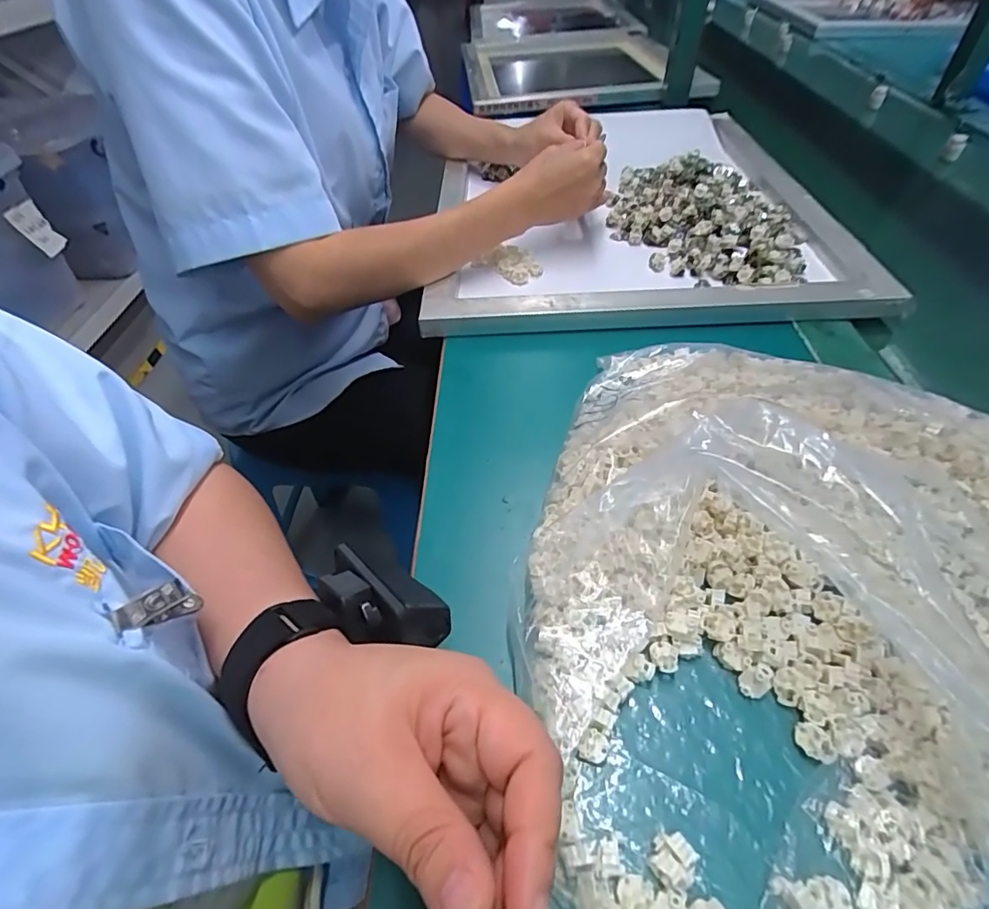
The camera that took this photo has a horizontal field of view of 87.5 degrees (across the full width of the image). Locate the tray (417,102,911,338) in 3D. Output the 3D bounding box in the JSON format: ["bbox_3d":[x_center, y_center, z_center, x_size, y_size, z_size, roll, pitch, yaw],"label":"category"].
[{"bbox_3d":[0.142,-0.364,0.660,0.419,0.050,0.665,-2,48,1],"label":"tray"}]

